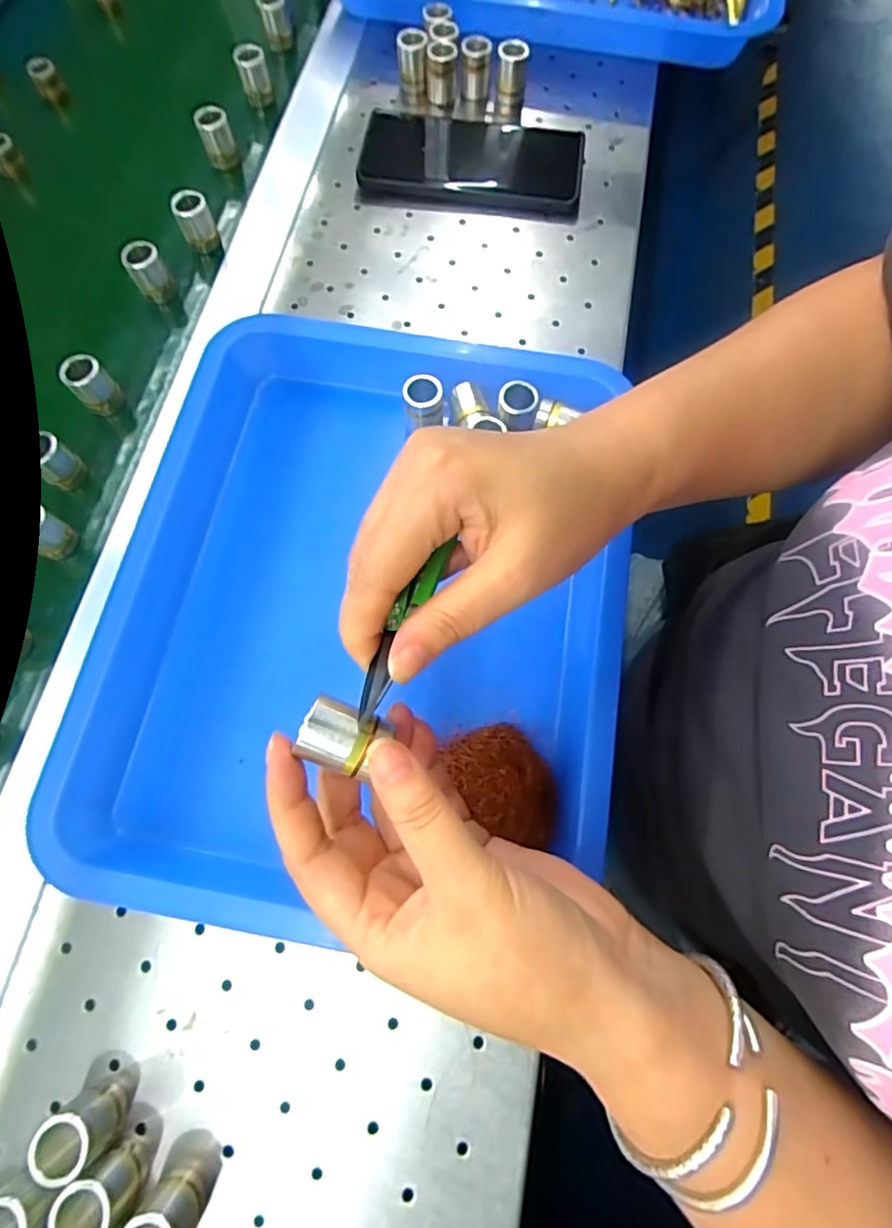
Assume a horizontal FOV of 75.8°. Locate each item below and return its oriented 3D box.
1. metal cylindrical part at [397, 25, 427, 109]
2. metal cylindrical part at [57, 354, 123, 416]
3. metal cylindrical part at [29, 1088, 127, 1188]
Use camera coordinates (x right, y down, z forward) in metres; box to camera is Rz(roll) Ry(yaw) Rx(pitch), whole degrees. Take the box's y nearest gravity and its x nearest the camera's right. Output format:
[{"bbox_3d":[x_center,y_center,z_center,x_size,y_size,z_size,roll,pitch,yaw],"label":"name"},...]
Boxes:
[{"bbox_3d":[-0.027,-0.432,0.451,0.022,0.035,0.020,-2,72,0],"label":"metal cylindrical part"},{"bbox_3d":[-0.224,-0.145,0.364,0.024,0.034,0.019,-41,76,-12],"label":"metal cylindrical part"},{"bbox_3d":[-0.150,0.213,0.236,0.020,0.033,0.024,-41,76,-12],"label":"metal cylindrical part"}]

